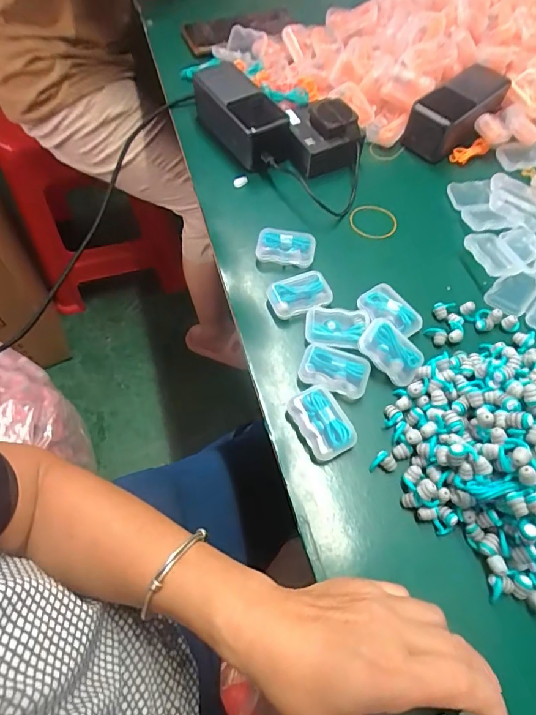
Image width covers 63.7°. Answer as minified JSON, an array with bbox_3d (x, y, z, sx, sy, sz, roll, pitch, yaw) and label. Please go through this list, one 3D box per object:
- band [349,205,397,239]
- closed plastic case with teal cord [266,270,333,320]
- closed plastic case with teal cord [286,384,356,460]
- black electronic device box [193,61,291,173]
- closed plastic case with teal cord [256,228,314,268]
[{"bbox_3d":[0.109,-0.141,0.448,0.049,0.004,0.040,7,72,2],"label":"band"},{"bbox_3d":[0.028,-0.056,0.389,0.053,0.016,0.038,-17,63,-11],"label":"closed plastic case with teal cord"},{"bbox_3d":[0.042,0.049,0.331,0.037,0.013,0.054,-24,64,-15],"label":"closed plastic case with teal cord"},{"bbox_3d":[-0.030,-0.269,0.487,0.056,0.054,0.151,-24,65,-15],"label":"black electronic device box"},{"bbox_3d":[0.017,-0.105,0.414,0.055,0.014,0.032,8,61,2],"label":"closed plastic case with teal cord"}]

